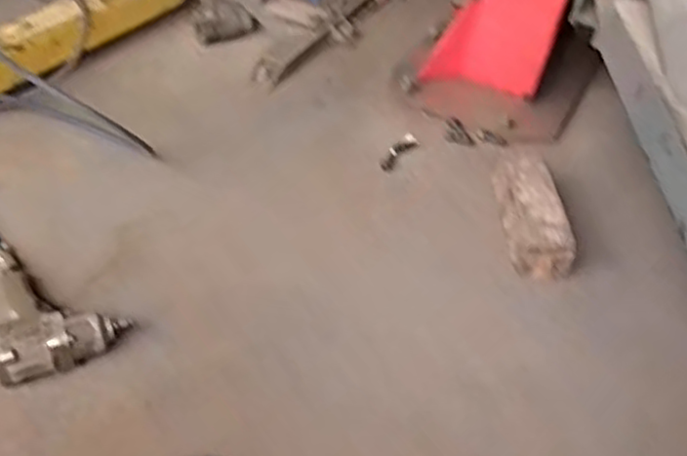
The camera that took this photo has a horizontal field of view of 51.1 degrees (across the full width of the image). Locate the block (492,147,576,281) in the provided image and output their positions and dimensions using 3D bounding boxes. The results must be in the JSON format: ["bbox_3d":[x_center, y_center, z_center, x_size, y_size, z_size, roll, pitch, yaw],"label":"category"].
[{"bbox_3d":[0.327,-0.035,1.269,0.093,0.076,0.268,0,44,-6],"label":"block"}]

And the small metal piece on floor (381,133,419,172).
[{"bbox_3d":[0.110,-0.151,1.430,0.036,0.011,0.130,27,47,21],"label":"small metal piece on floor"}]

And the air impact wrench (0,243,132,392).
[{"bbox_3d":[-0.457,0.101,1.050,0.185,0.060,0.271,-27,52,-30],"label":"air impact wrench"}]

